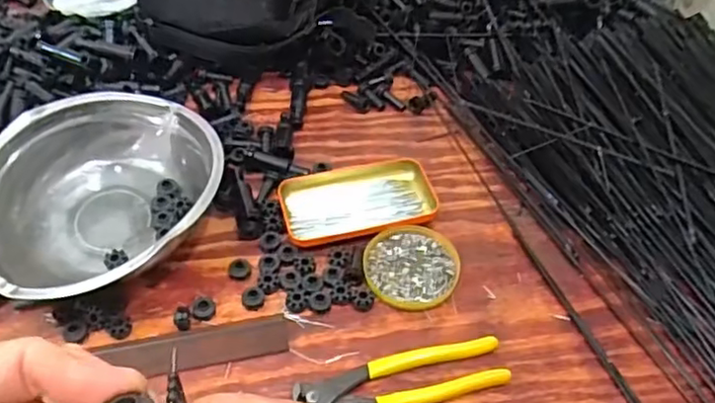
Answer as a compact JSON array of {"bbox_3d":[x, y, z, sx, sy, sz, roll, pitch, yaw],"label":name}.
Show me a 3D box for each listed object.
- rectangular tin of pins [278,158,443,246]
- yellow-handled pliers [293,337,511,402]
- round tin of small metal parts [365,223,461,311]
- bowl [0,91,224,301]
[{"bbox_3d":[-0.001,-0.003,0.590,0.139,0.016,0.079,-11,49,-12],"label":"rectangular tin of pins"},{"bbox_3d":[0.035,0.136,0.475,0.160,0.012,0.041,-9,49,-10],"label":"yellow-handled pliers"},{"bbox_3d":[0.048,0.057,0.554,0.081,0.014,0.085,1,48,-1],"label":"round tin of small metal parts"},{"bbox_3d":[-0.215,0.001,0.541,0.190,0.090,0.192,1,48,-1],"label":"bowl"}]

